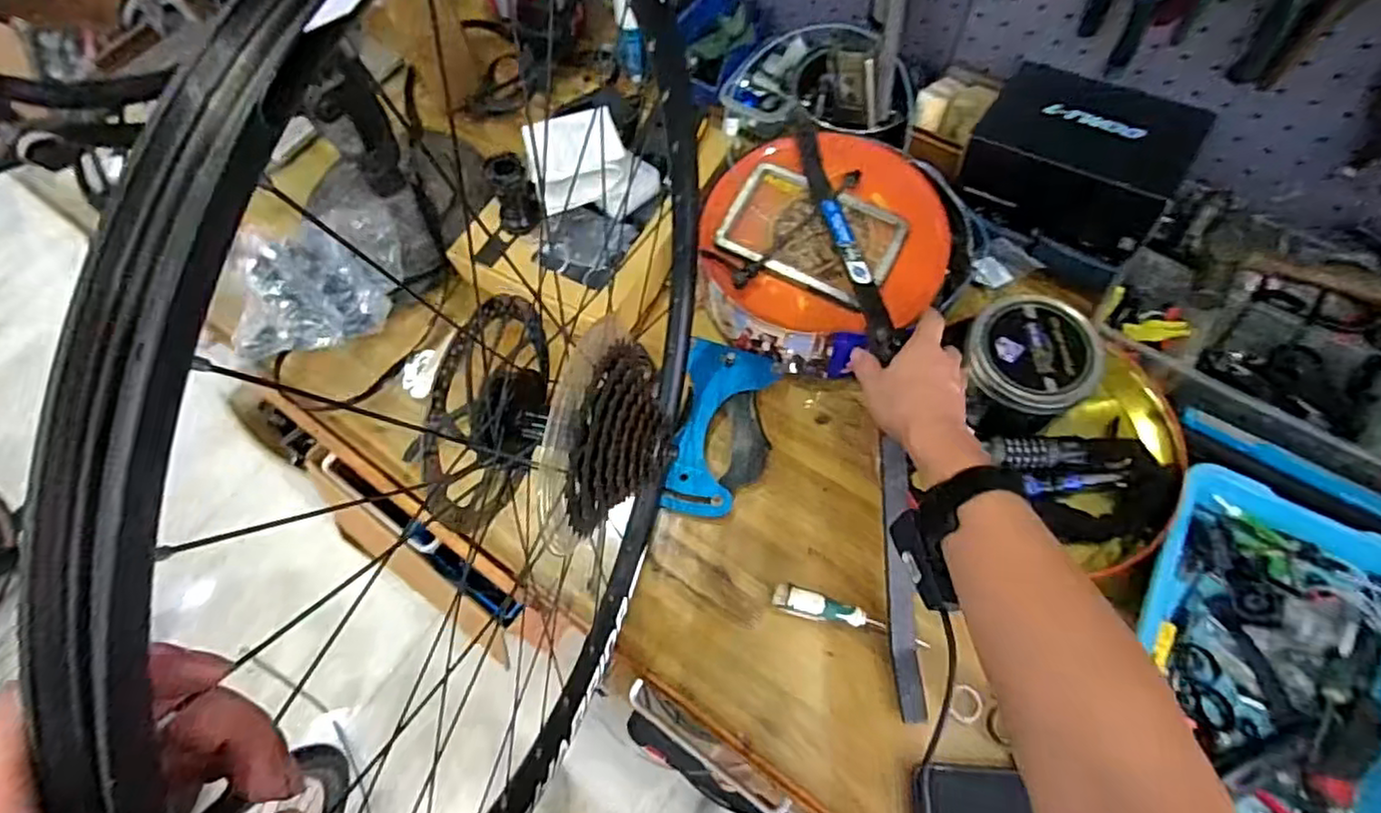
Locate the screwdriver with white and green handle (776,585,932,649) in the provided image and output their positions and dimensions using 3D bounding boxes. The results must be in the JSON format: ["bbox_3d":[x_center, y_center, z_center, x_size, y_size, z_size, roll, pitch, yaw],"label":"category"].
[{"bbox_3d":[0.152,0.200,0.637,0.148,0.024,0.023,14,66,9],"label":"screwdriver with white and green handle"}]

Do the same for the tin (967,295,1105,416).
[{"bbox_3d":[0.334,-0.051,0.647,0.115,0.027,0.116,-1,65,2],"label":"tin"}]

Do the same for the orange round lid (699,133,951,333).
[{"bbox_3d":[0.147,-0.195,0.746,0.271,0.052,0.248,13,66,9],"label":"orange round lid"}]

